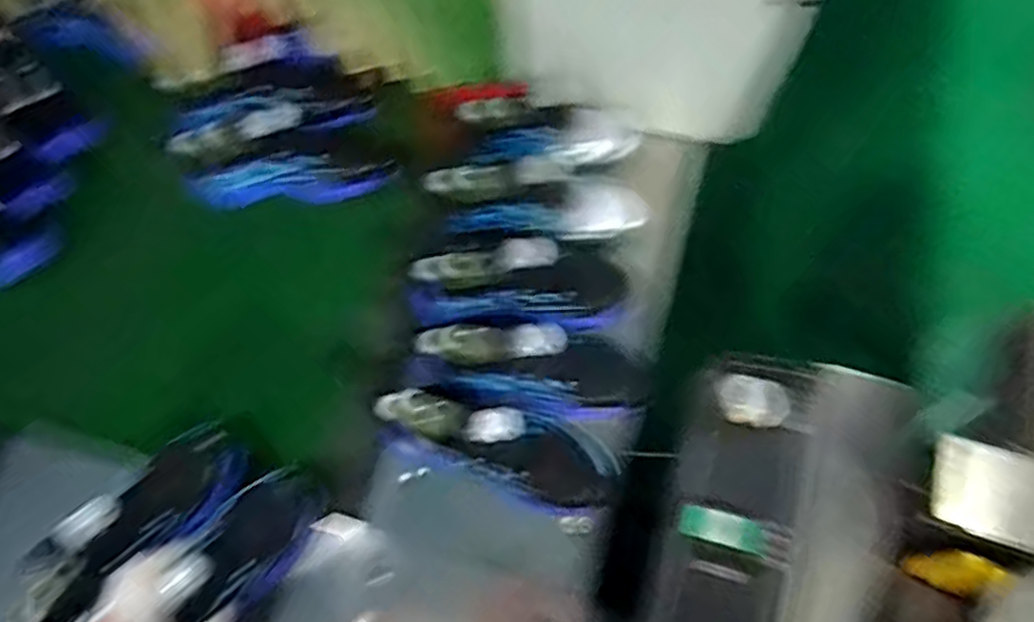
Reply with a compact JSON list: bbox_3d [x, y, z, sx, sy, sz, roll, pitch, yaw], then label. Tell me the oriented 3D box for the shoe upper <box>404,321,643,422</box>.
[{"bbox_3d":[0.023,0.056,0.692,0.236,0.102,0.093,19,71,-20],"label":"shoe upper"}]

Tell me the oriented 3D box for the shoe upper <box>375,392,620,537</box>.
[{"bbox_3d":[-0.017,0.130,0.684,0.230,0.130,0.088,23,73,8],"label":"shoe upper"}]

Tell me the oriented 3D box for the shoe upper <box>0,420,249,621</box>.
[{"bbox_3d":[-0.367,0.204,0.653,0.081,0.079,0.243,39,56,13],"label":"shoe upper"}]

